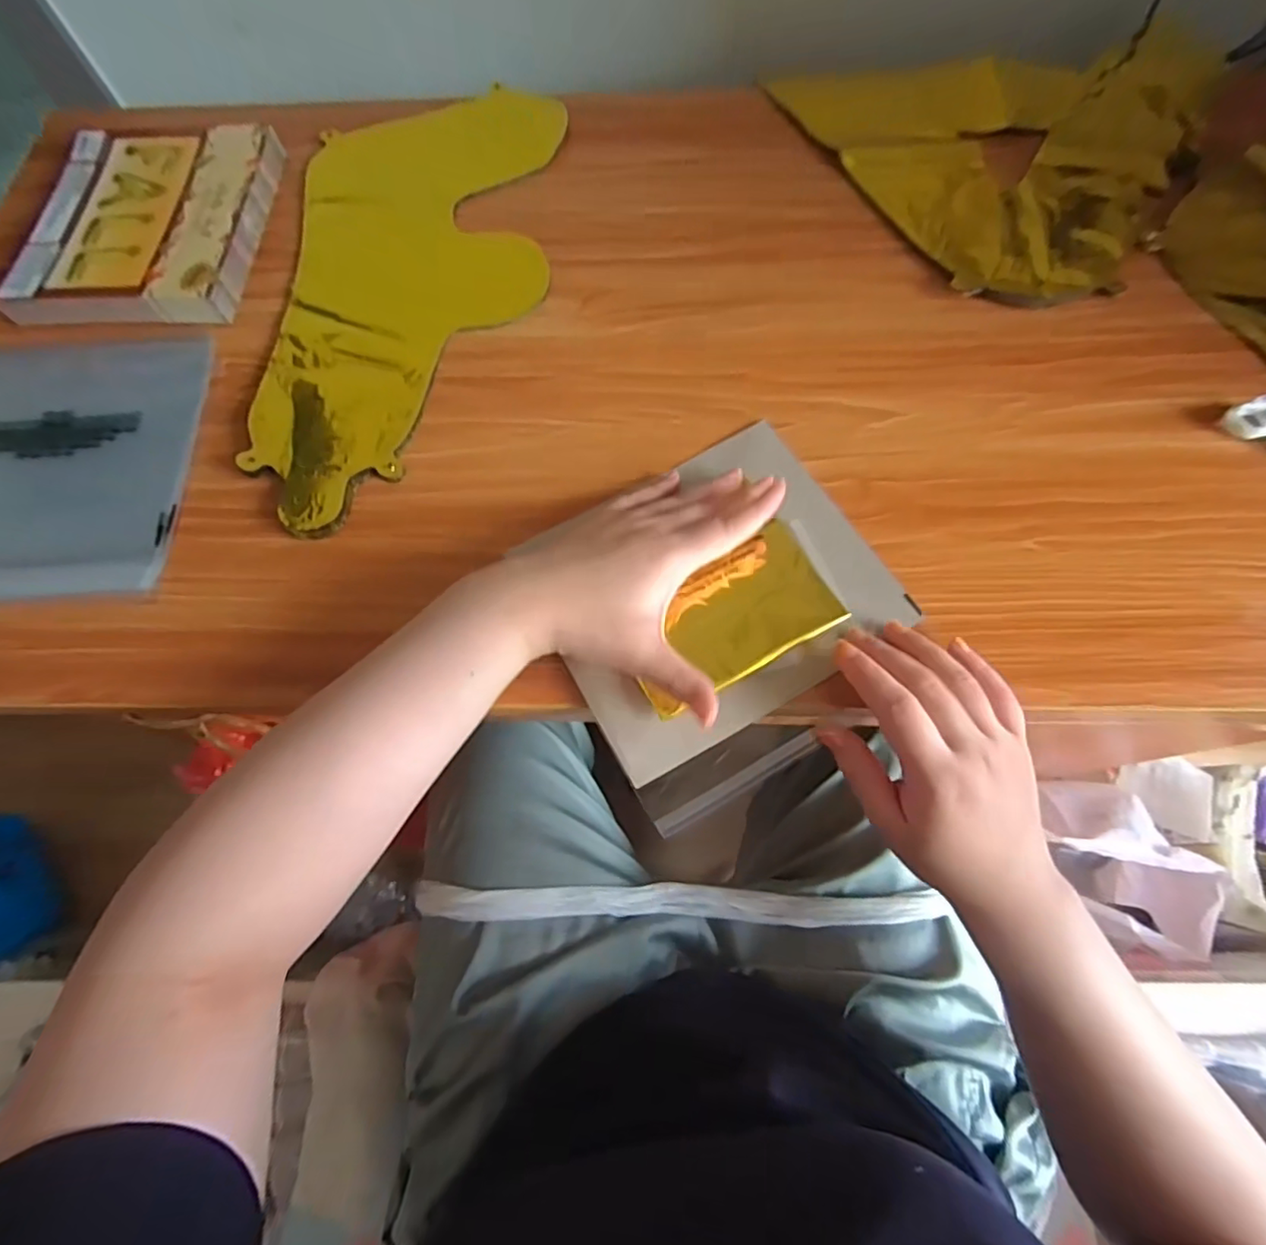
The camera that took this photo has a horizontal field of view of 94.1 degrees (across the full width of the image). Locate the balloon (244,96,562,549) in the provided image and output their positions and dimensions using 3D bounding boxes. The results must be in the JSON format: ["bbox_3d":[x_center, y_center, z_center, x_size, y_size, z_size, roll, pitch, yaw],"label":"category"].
[{"bbox_3d":[-0.165,-0.252,0.439,0.188,0.014,0.412,1,70,3],"label":"balloon"}]

